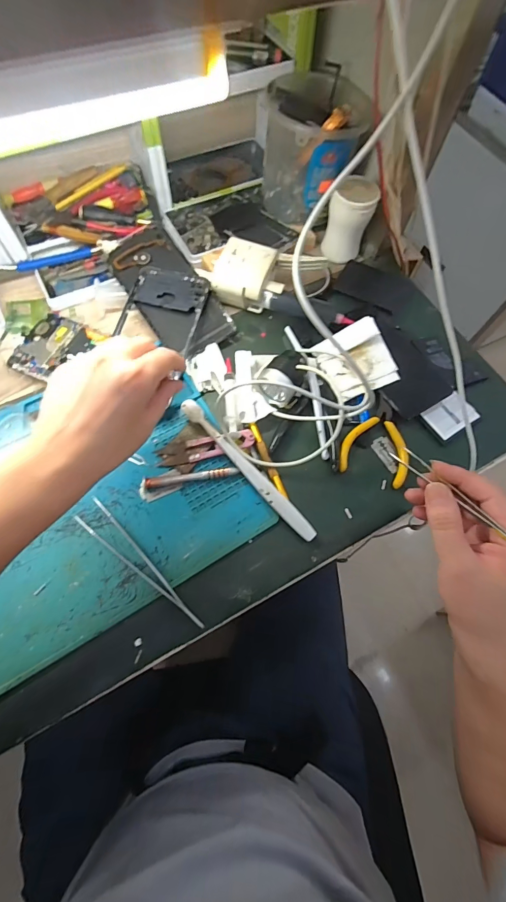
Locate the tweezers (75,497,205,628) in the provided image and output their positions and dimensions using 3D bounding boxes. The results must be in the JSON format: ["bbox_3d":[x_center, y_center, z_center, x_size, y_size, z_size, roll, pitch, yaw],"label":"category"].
[{"bbox_3d":[-0.102,0.102,0.327,0.151,0.011,0.025,41,71,13],"label":"tweezers"}]

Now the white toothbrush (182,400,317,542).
[{"bbox_3d":[-0.007,0.018,0.366,0.016,0.017,0.183,-40,75,-17],"label":"white toothbrush"}]

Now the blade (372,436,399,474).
[{"bbox_3d":[0.143,0.004,0.391,0.020,0.004,0.040,-26,66,-6],"label":"blade"}]

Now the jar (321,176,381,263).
[{"bbox_3d":[0.119,-0.288,0.458,0.051,0.093,0.044,16,67,4],"label":"jar"}]

